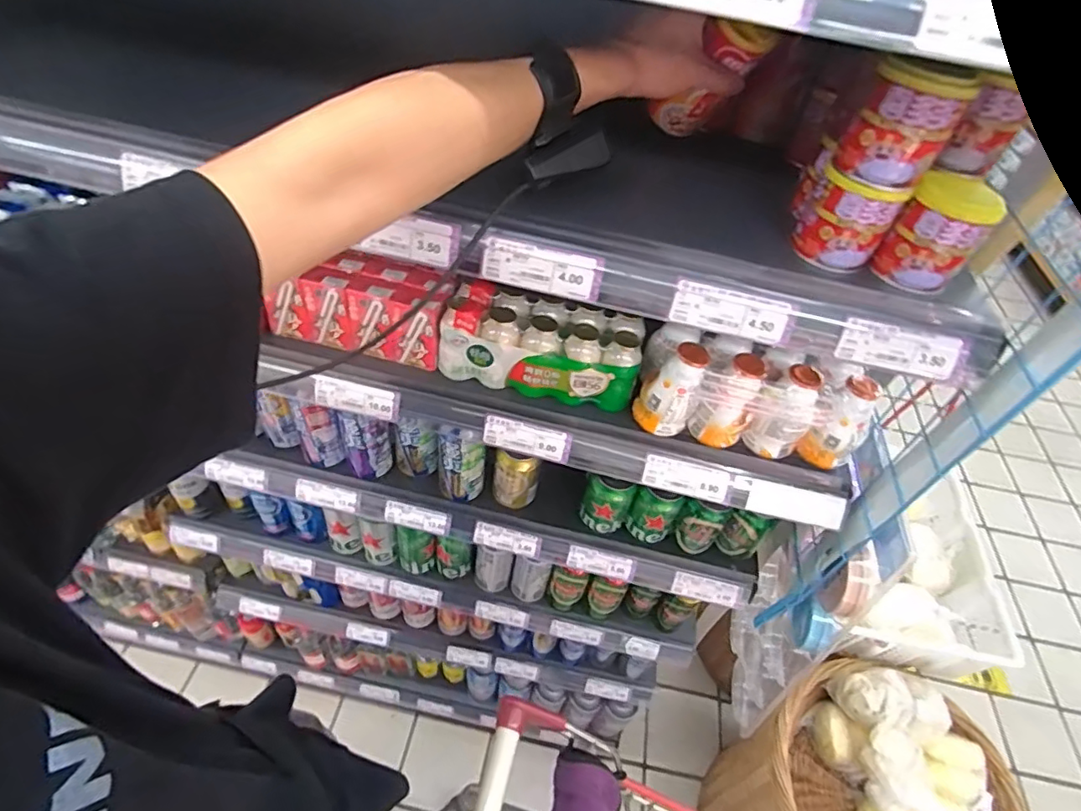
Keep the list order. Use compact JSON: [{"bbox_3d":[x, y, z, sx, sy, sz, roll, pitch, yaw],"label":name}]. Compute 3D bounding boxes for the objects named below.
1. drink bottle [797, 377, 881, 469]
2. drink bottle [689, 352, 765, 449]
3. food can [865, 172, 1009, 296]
[{"bbox_3d":[0.314,0.020,0.580,0.052,0.092,0.062,37,56,23],"label":"drink bottle"},{"bbox_3d":[0.193,0.000,0.576,0.055,0.094,0.048,-26,57,-25],"label":"drink bottle"},{"bbox_3d":[0.317,-0.139,0.447,0.062,0.076,0.059,34,55,21],"label":"food can"}]

